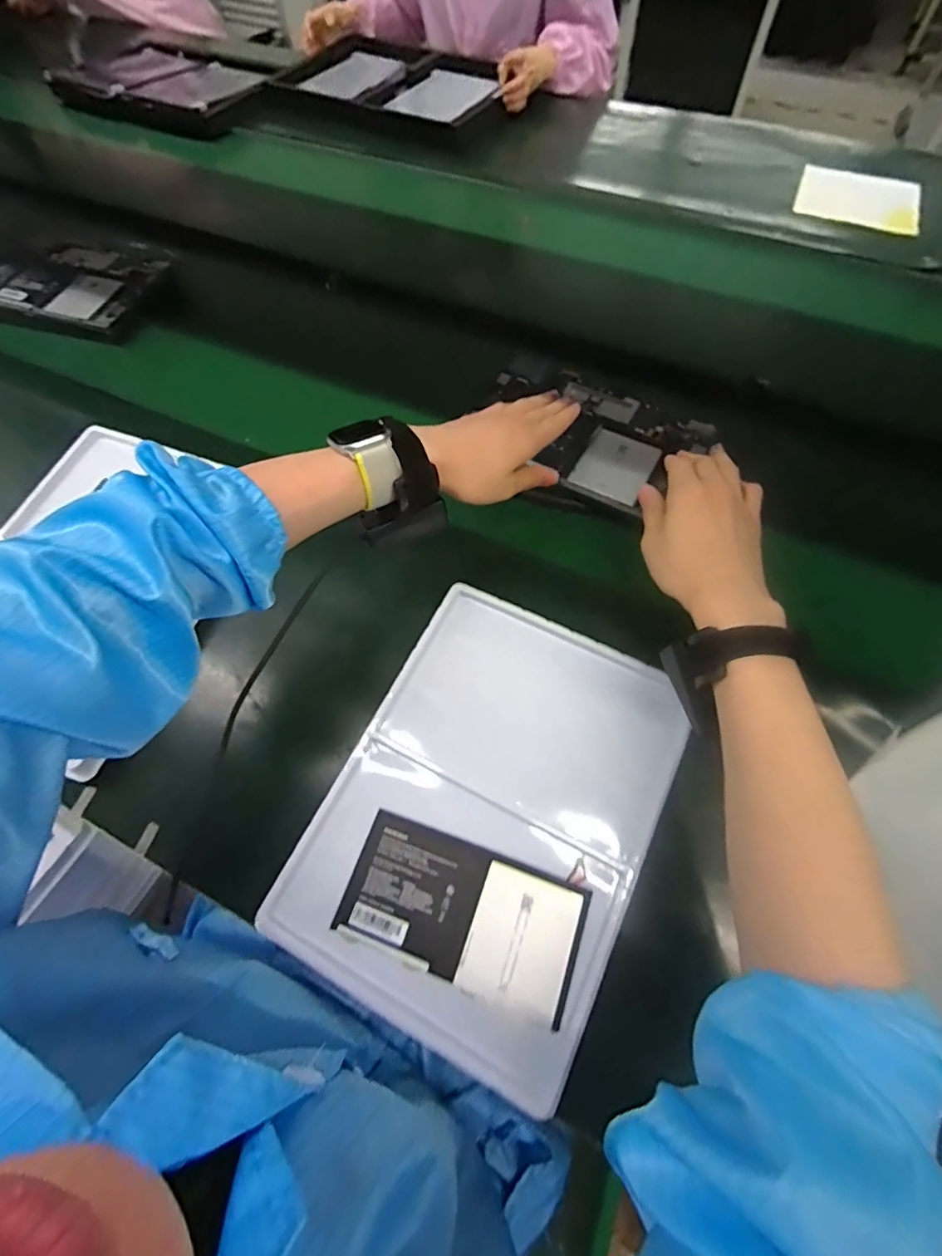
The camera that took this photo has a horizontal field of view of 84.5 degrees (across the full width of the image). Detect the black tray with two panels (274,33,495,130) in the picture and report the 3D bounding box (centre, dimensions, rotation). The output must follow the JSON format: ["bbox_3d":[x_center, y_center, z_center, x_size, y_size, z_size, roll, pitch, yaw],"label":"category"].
[{"bbox_3d":[-0.142,-1.057,1.008,0.441,0.037,0.255,28,68,14],"label":"black tray with two panels"}]

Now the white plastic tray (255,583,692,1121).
[{"bbox_3d":[0.016,0.140,0.407,0.233,0.016,0.317,25,67,13],"label":"white plastic tray"}]

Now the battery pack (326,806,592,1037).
[{"bbox_3d":[-0.007,0.210,0.384,0.170,0.005,0.086,18,65,10],"label":"battery pack"}]

